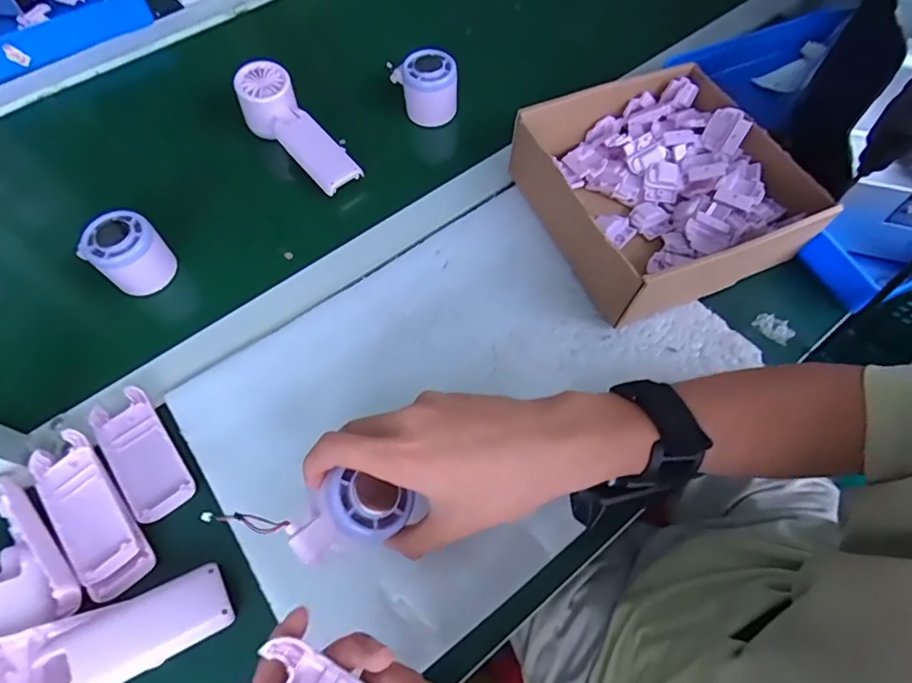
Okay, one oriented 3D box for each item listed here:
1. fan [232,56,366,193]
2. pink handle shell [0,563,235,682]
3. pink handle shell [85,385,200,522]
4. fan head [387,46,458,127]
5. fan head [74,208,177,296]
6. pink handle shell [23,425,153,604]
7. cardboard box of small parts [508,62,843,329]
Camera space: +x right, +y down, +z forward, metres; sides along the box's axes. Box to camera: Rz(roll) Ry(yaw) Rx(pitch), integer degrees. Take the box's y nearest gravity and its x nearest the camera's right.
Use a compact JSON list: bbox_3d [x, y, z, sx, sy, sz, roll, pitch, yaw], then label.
[{"bbox_3d":[-0.163,-0.217,0.527,0.051,0.045,0.162,-37,68,-16],"label":"fan"},{"bbox_3d":[-0.218,0.188,0.325,0.141,0.027,0.050,-20,64,-9],"label":"pink handle shell"},{"bbox_3d":[-0.238,0.082,0.397,0.045,0.011,0.106,-37,68,-16],"label":"pink handle shell"},{"bbox_3d":[-0.031,-0.274,0.560,0.056,0.053,0.065,-23,65,-10],"label":"fan head"},{"bbox_3d":[-0.286,-0.078,0.460,0.047,0.056,0.056,38,69,18],"label":"fan head"},{"bbox_3d":[-0.255,0.118,0.364,0.042,0.020,0.117,-37,68,-16],"label":"pink handle shell"},{"bbox_3d":[0.186,-0.149,0.476,0.221,0.070,0.218,-21,65,-10],"label":"cardboard box of small parts"}]

